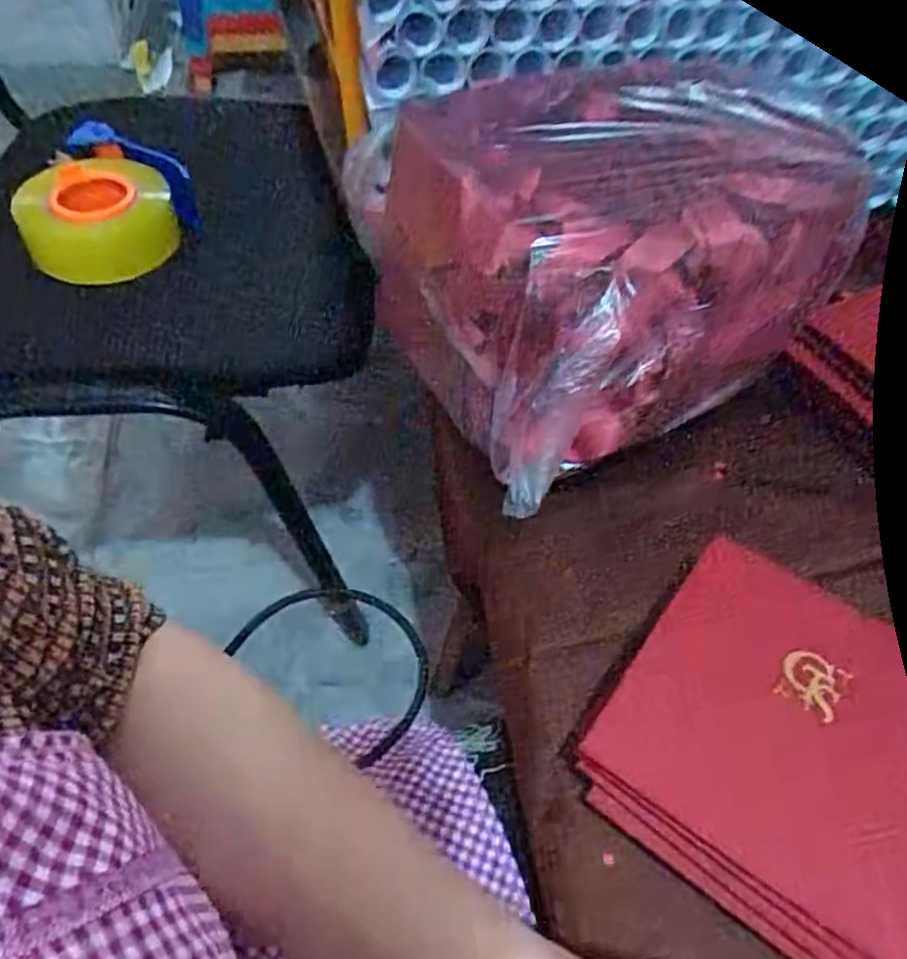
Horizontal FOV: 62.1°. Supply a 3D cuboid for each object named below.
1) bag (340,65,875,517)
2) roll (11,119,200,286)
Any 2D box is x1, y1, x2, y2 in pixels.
[{"bbox_3d":[0.080,-0.131,0.434,0.261,0.121,0.193,-32,60,-25],"label":"bag"},{"bbox_3d":[-0.314,-0.246,0.682,0.124,0.082,0.145,31,56,20],"label":"roll"}]

